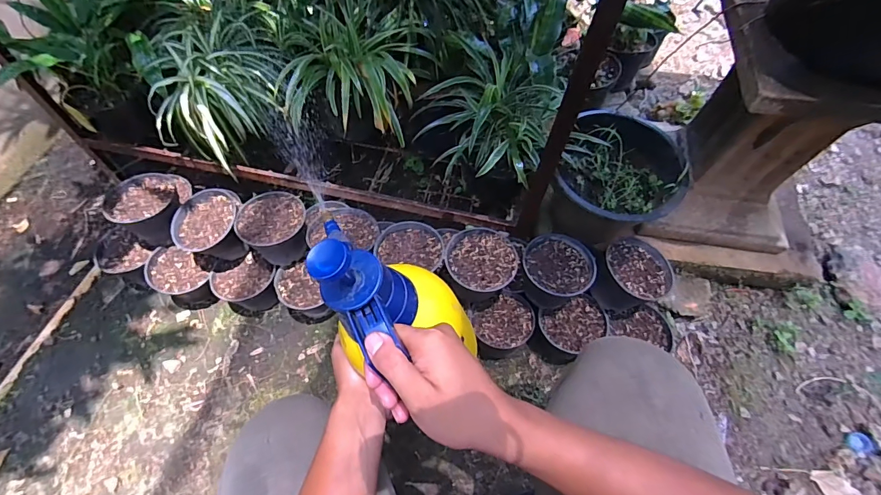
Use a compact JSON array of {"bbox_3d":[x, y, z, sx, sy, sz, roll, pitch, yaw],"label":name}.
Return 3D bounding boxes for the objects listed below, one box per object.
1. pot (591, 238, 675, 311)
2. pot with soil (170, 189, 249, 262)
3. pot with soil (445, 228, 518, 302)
[{"bbox_3d":[0.352,0.061,0.767,0.131,0.096,0.130,1,61,-1],"label":"pot"},{"bbox_3d":[-0.443,-0.036,0.802,0.118,0.103,0.122,1,61,-1],"label":"pot with soil"},{"bbox_3d":[0.070,0.044,0.770,0.120,0.104,0.121,1,61,-1],"label":"pot with soil"}]

